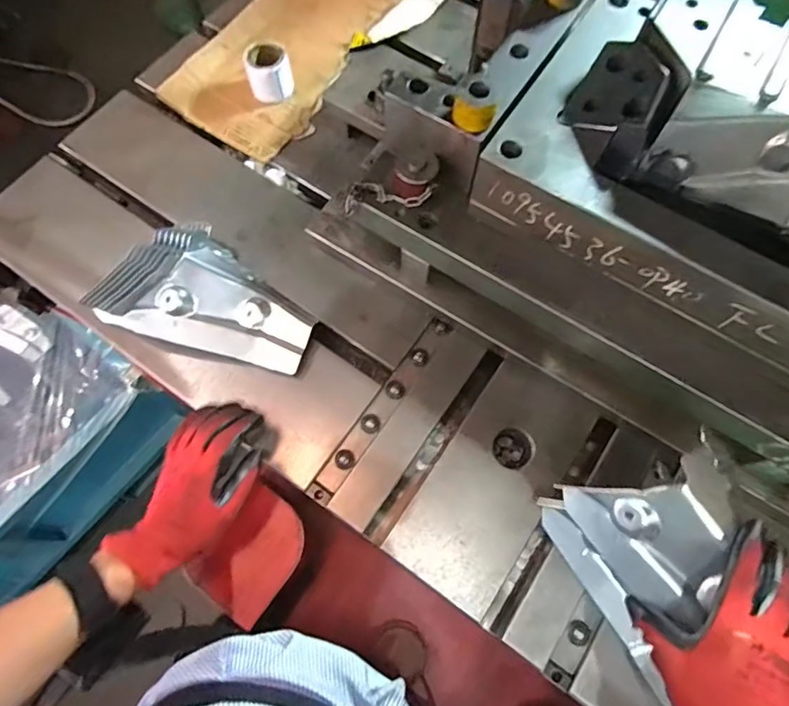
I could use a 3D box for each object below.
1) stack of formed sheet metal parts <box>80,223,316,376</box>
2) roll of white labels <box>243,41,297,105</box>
[{"bbox_3d":[-0.223,-0.077,0.599,0.259,0.071,0.146,13,70,5],"label":"stack of formed sheet metal parts"},{"bbox_3d":[-0.180,-0.400,0.717,0.062,0.054,0.057,29,72,11],"label":"roll of white labels"}]

